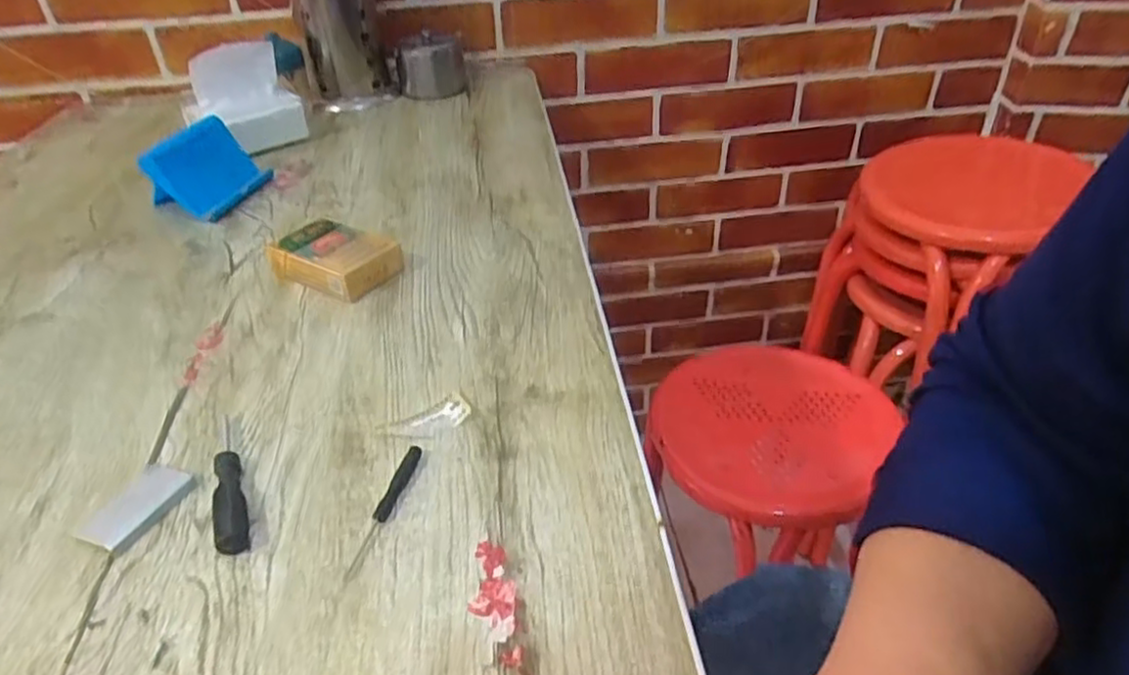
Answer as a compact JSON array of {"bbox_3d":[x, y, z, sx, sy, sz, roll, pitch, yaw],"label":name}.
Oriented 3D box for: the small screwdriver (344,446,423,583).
[{"bbox_3d":[-0.090,0.083,0.354,0.008,0.007,0.077,8,38,14],"label":"small screwdriver"}]

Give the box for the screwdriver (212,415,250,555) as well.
[{"bbox_3d":[-0.176,0.072,0.374,0.014,0.012,0.099,-16,39,-18],"label":"screwdriver"}]

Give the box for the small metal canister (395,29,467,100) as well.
[{"bbox_3d":[-0.160,-0.328,0.863,0.080,0.065,0.060,-8,36,-7],"label":"small metal canister"}]

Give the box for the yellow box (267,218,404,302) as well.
[{"bbox_3d":[-0.170,-0.059,0.533,0.088,0.029,0.056,17,41,24],"label":"yellow box"}]

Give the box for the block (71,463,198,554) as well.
[{"bbox_3d":[-0.217,0.085,0.363,0.037,0.006,0.052,10,38,16],"label":"block"}]

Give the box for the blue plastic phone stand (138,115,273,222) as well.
[{"bbox_3d":[-0.330,-0.154,0.648,0.077,0.066,0.099,3,37,7],"label":"blue plastic phone stand"}]

